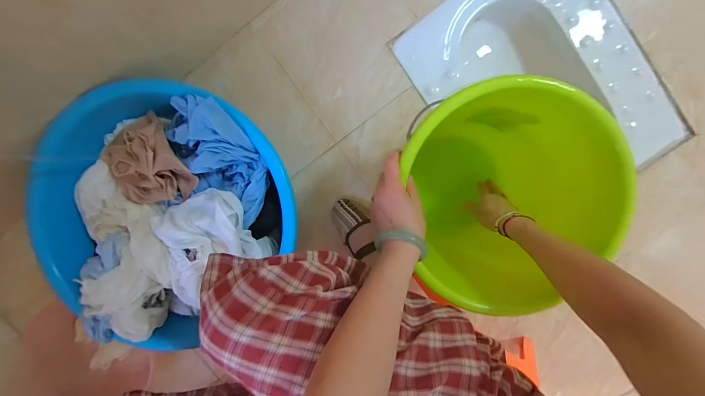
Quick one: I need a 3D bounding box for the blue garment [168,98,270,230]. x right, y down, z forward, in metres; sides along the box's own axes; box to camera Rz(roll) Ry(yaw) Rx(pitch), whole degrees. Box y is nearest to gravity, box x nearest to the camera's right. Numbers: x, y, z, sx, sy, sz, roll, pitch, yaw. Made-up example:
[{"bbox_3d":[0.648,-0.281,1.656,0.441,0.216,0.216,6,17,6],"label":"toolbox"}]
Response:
[{"bbox_3d":[-0.241,-0.061,0.556,0.159,0.079,0.226,-3,96,0],"label":"blue garment"}]

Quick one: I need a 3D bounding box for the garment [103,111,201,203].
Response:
[{"bbox_3d":[-0.363,-0.061,0.554,0.131,0.080,0.177,-39,95,4],"label":"garment"}]

